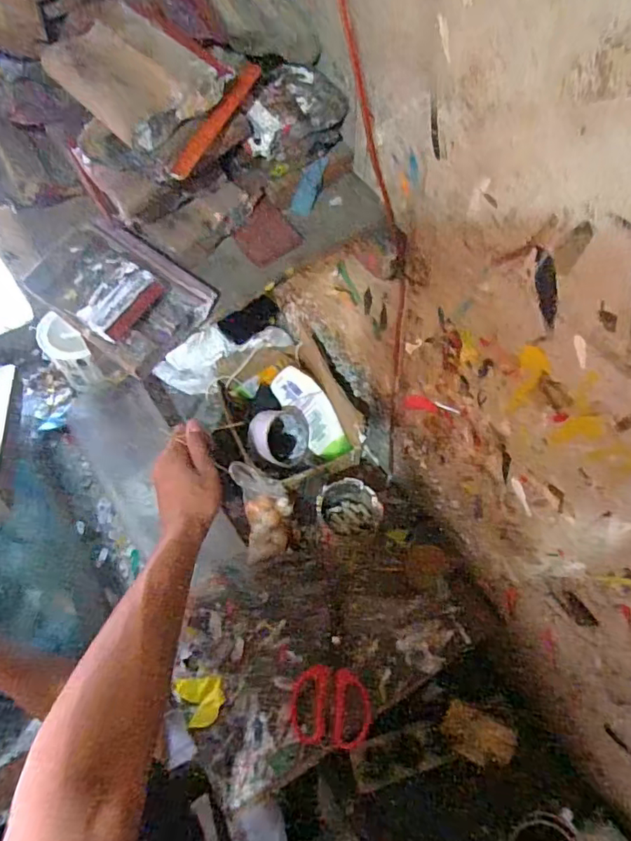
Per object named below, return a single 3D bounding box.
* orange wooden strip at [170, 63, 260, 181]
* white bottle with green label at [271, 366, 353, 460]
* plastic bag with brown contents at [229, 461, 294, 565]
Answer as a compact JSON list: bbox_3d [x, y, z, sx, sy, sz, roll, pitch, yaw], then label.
[{"bbox_3d":[-0.079,-0.240,0.431,0.010,0.018,0.125,27,77,17],"label":"orange wooden strip"},{"bbox_3d":[-0.003,-0.011,0.836,0.066,0.040,0.160,-43,73,10],"label":"white bottle with green label"},{"bbox_3d":[-0.066,0.124,0.734,0.071,0.097,0.108,-10,58,-6],"label":"plastic bag with brown contents"}]

